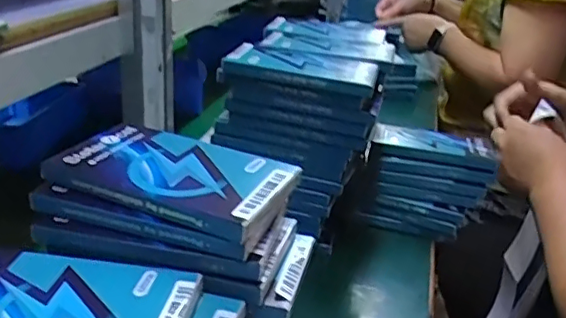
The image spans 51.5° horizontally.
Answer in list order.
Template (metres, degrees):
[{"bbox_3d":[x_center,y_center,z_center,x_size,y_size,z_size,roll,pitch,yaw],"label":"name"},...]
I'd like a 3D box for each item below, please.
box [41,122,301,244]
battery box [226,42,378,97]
[{"bbox_3d":[-0.065,0.007,0.351,0.131,0.010,0.075,15,31,20],"label":"box"},{"bbox_3d":[0.016,-0.082,0.532,0.134,0.017,0.071,9,24,12],"label":"battery box"}]

